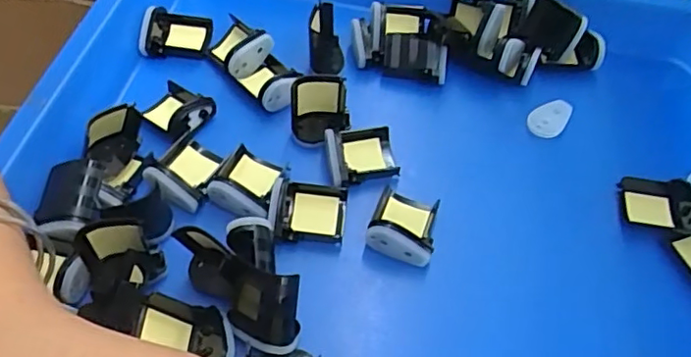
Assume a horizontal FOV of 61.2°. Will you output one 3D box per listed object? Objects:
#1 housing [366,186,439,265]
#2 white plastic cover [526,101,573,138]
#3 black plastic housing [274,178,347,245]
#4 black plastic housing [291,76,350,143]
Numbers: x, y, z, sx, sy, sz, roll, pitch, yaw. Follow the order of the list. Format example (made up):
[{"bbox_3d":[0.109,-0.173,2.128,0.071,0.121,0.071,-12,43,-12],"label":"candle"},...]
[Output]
[{"bbox_3d":[0.033,0.023,0.323,0.035,0.024,0.041,16,56,8],"label":"housing"},{"bbox_3d":[0.133,-0.039,0.376,0.032,0.006,0.020,-27,60,-20],"label":"white plastic cover"},{"bbox_3d":[-0.019,0.021,0.325,0.037,0.013,0.034,8,55,2],"label":"black plastic housing"},{"bbox_3d":[-0.015,-0.040,0.350,0.034,0.037,0.023,0,55,-3],"label":"black plastic housing"}]

